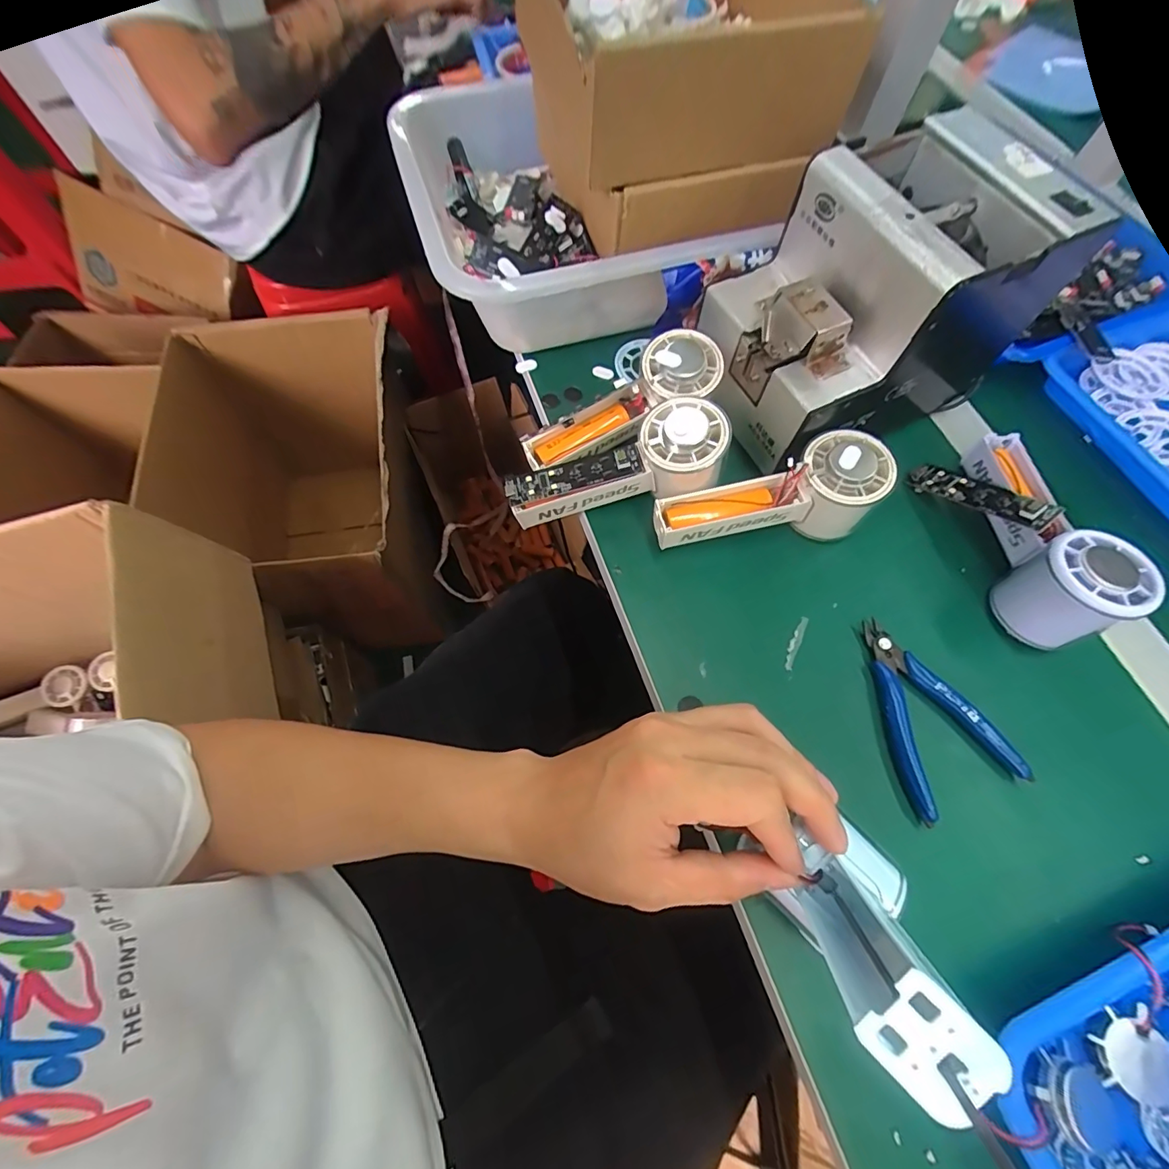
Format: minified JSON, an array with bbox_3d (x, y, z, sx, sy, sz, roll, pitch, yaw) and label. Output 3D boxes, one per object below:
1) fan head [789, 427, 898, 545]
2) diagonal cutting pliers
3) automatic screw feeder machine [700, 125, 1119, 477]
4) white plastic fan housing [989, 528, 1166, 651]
[{"bbox_3d":[0.171,-0.067,0.343,0.055,0.063,0.052,33,70,12],"label":"fan head"},{"bbox_3d":[0.208,0.078,0.314,0.069,0.014,0.111,-22,69,-11],"label":"diagonal cutting pliers"},{"bbox_3d":[0.191,-0.188,0.350,0.183,0.151,0.126,-23,69,-11],"label":"automatic screw feeder machine"},{"bbox_3d":[0.302,0.005,0.317,0.052,0.063,0.058,-18,68,-9],"label":"white plastic fan housing"}]

